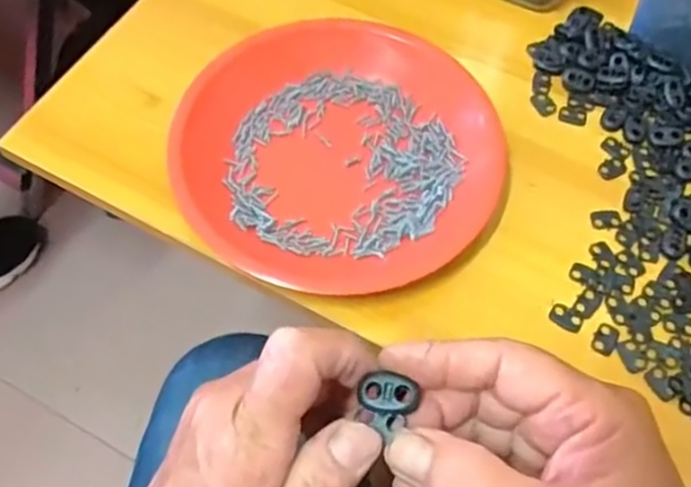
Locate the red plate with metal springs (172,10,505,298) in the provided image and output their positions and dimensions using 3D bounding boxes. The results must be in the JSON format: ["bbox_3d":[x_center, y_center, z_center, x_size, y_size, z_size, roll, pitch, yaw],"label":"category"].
[{"bbox_3d":[-0.003,-0.058,0.422,0.186,0.030,0.179,1,62,-2],"label":"red plate with metal springs"}]

